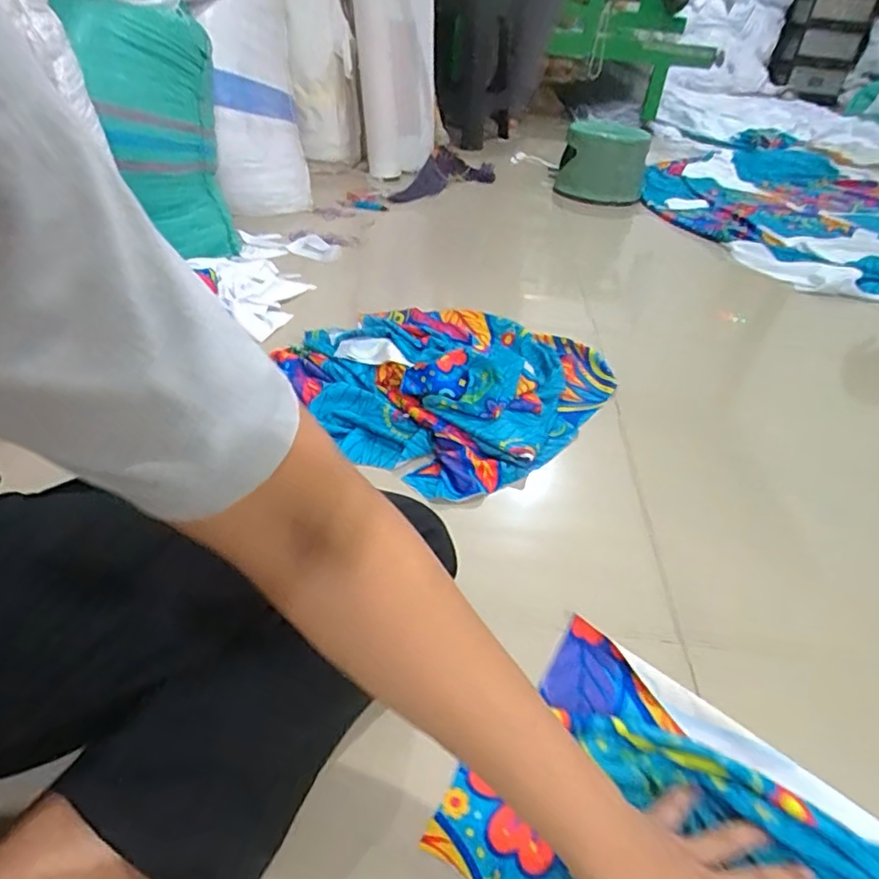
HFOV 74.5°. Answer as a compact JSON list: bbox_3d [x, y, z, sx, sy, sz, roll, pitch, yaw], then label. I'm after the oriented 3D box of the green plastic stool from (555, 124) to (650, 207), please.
[{"bbox_3d":[0.462,-0.779,1.651,0.243,0.183,0.230,11,37,8],"label":"green plastic stool"}]

